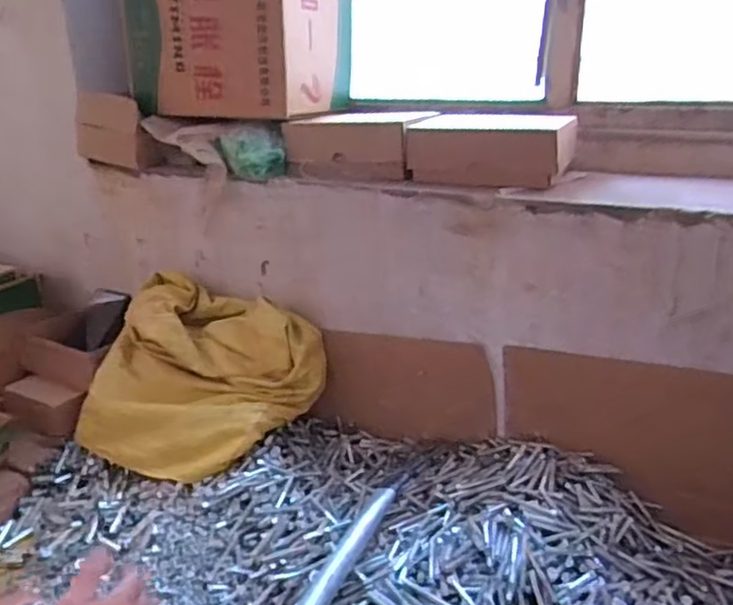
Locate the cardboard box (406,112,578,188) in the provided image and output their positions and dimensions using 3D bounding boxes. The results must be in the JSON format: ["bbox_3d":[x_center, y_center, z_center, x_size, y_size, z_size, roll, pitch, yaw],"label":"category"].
[{"bbox_3d":[0.161,-0.193,0.824,0.189,0.076,0.109,9,22,26],"label":"cardboard box"}]

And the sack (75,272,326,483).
[{"bbox_3d":[-0.239,0.094,0.905,0.297,0.191,0.209,13,24,33],"label":"sack"}]

